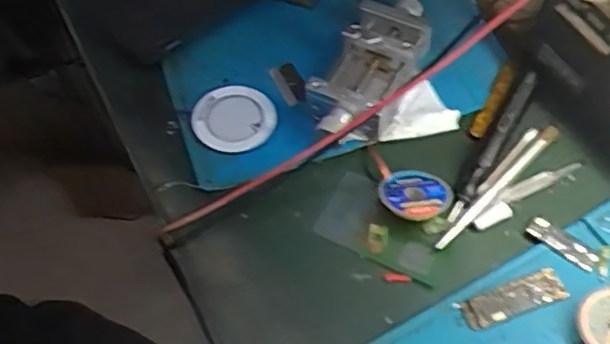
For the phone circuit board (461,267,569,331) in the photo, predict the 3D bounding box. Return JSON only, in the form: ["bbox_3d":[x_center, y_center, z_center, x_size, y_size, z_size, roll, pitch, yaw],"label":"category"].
[{"bbox_3d":[0.126,0.077,0.393,0.064,0.004,0.020,-20,59,-10],"label":"phone circuit board"}]

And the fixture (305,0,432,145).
[{"bbox_3d":[0.049,-0.077,0.479,0.058,0.031,0.136,23,61,16],"label":"fixture"}]

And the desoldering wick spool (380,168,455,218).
[{"bbox_3d":[0.072,0.015,0.429,0.044,0.012,0.040,23,61,16],"label":"desoldering wick spool"}]

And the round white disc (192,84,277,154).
[{"bbox_3d":[-0.051,-0.040,0.468,0.057,0.008,0.058,-1,57,2],"label":"round white disc"}]

